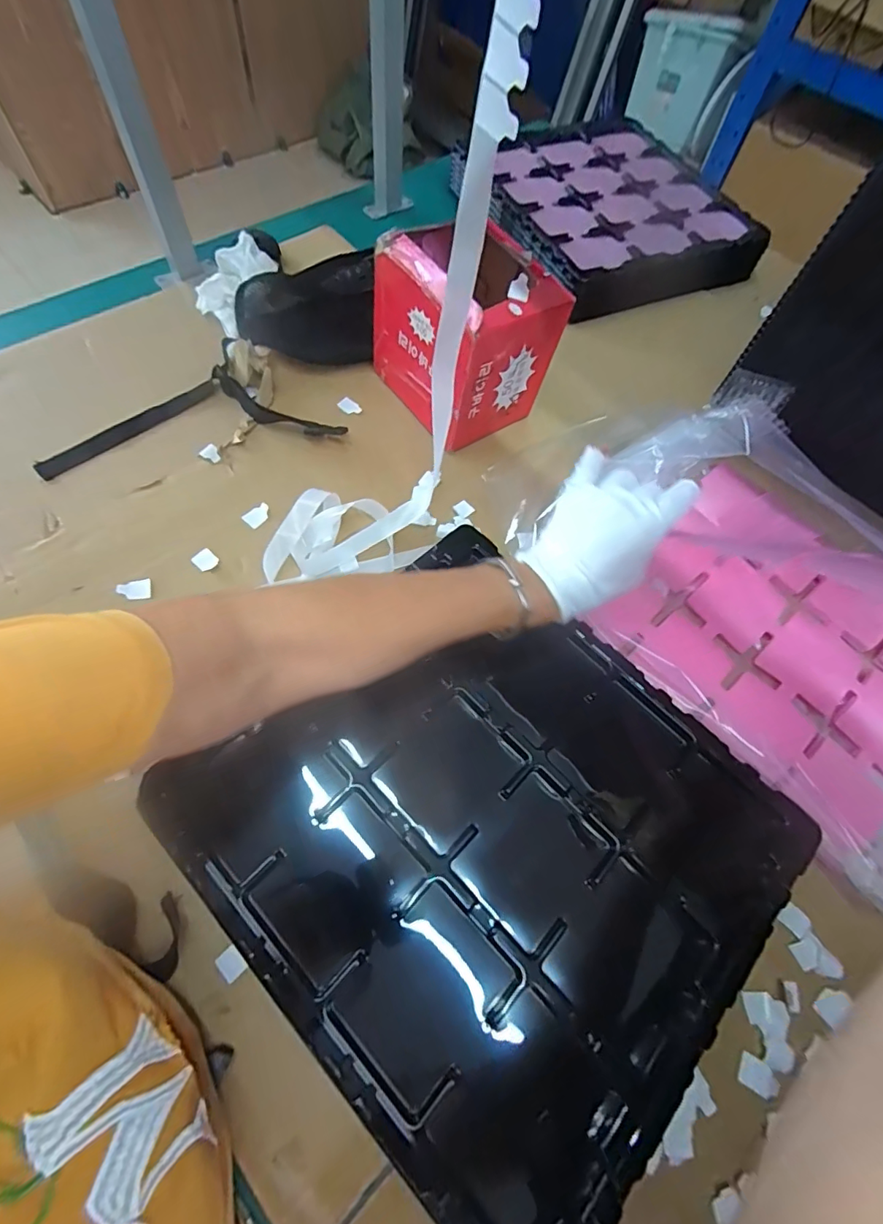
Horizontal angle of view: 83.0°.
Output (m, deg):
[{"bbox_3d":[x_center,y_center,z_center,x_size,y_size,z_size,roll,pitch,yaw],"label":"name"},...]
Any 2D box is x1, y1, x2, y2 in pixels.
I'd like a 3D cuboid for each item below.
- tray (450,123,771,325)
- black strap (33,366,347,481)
[{"bbox_3d":[0.241,-0.580,0.723,0.296,0.051,0.350,-22,69,-10],"label":"tray"},{"bbox_3d":[-0.264,-0.208,0.536,0.296,0.030,0.105,-14,66,-12],"label":"black strap"}]

